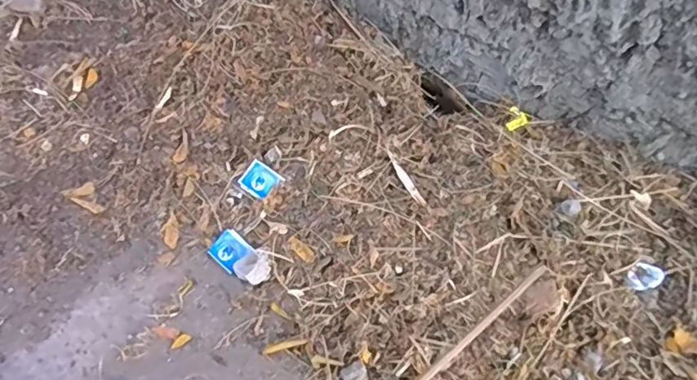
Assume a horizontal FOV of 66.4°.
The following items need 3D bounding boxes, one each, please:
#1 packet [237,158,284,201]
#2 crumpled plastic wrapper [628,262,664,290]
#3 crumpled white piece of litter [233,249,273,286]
[{"bbox_3d":[-0.161,-0.017,0.965,0.066,0.004,0.059,36,80,11],"label":"packet"},{"bbox_3d":[0.481,0.141,0.865,0.057,0.008,0.043,-33,64,-23],"label":"crumpled plastic wrapper"},{"bbox_3d":[-0.160,0.133,0.893,0.057,0.027,0.048,-19,59,-16],"label":"crumpled white piece of litter"}]

